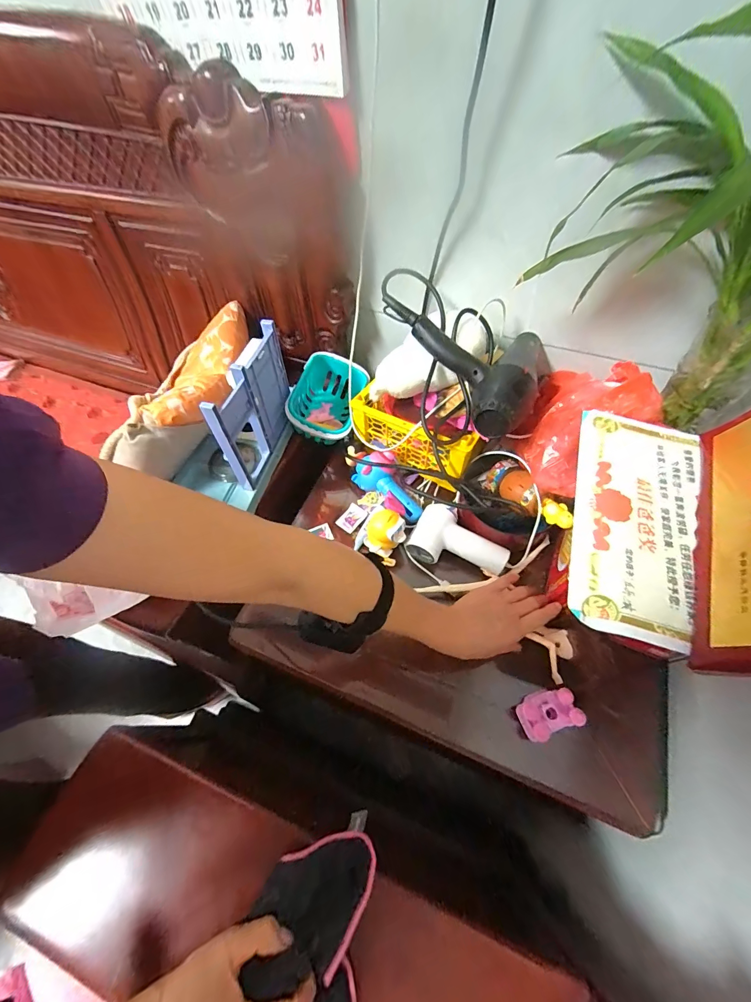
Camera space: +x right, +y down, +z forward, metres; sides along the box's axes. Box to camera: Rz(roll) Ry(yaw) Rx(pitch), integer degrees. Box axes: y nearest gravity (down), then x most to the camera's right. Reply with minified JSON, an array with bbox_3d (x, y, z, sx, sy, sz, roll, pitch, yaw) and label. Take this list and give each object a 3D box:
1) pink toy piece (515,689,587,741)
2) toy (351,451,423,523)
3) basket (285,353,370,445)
[{"bbox_3d":[0.218,0.266,0.458,0.070,0.023,0.047,-18,59,-8],"label":"pink toy piece"},{"bbox_3d":[0.027,-0.023,0.632,0.073,0.049,0.141,-32,62,-16],"label":"toy"},{"bbox_3d":[-0.089,-0.190,0.701,0.114,0.105,0.176,10,59,9],"label":"basket"}]

